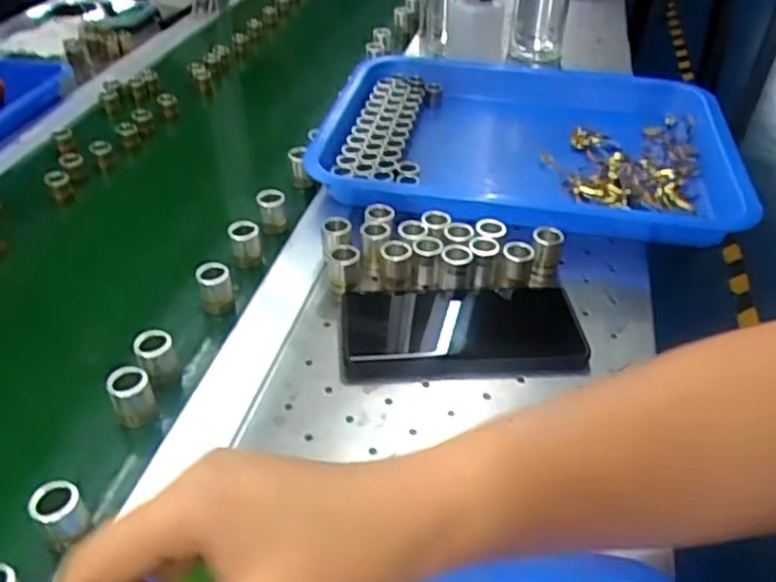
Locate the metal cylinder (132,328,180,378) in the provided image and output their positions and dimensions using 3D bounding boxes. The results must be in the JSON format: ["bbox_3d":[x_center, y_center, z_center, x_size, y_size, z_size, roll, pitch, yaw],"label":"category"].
[{"bbox_3d":[-0.147,0.045,0.452,0.022,0.035,0.024,0,38,0],"label":"metal cylinder"}]

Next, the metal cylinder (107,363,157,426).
[{"bbox_3d":[-0.155,0.063,0.424,0.023,0.029,0.020,-17,41,-20],"label":"metal cylinder"}]

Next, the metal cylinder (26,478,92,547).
[{"bbox_3d":[-0.168,0.114,0.360,0.018,0.030,0.022,31,48,33],"label":"metal cylinder"}]

